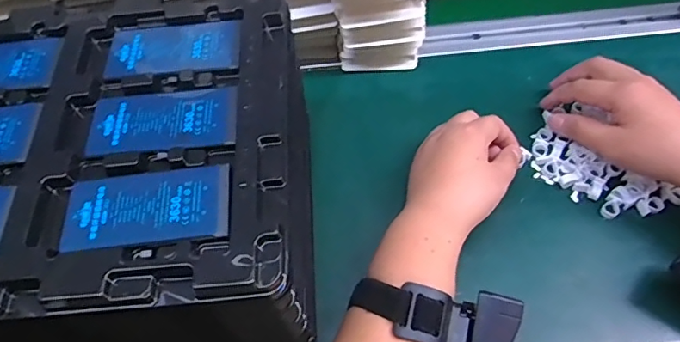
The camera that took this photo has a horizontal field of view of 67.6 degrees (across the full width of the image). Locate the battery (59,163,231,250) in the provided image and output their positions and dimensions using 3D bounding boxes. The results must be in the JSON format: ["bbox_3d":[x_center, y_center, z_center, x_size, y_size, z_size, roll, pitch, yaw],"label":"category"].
[{"bbox_3d":[-0.103,0.019,0.270,0.087,0.004,0.044,-6,58,1],"label":"battery"}]

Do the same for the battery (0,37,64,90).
[{"bbox_3d":[-0.229,-0.069,0.337,0.086,0.005,0.042,-3,58,2],"label":"battery"}]

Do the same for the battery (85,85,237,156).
[{"bbox_3d":[-0.104,-0.031,0.301,0.086,0.004,0.043,-4,58,1],"label":"battery"}]

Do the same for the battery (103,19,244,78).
[{"bbox_3d":[-0.108,-0.082,0.334,0.086,0.004,0.046,-3,58,2],"label":"battery"}]

